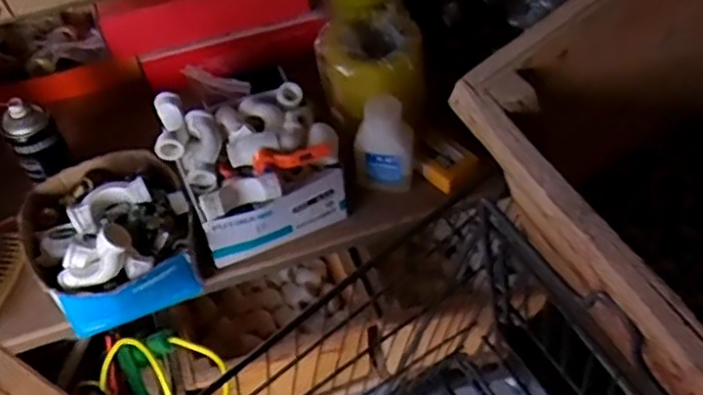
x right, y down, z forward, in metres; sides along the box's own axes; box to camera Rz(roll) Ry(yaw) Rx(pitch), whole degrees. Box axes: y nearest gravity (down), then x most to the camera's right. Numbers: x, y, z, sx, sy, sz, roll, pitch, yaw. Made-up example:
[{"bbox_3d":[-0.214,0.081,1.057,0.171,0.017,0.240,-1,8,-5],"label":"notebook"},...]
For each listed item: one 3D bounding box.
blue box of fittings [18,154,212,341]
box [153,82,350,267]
[{"bbox_3d":[-0.310,0.034,0.905,0.197,0.121,0.227,-29,57,-16],"label":"blue box of fittings"},{"bbox_3d":[-0.135,-0.047,0.963,0.217,0.117,0.210,-19,55,-9],"label":"box"}]

